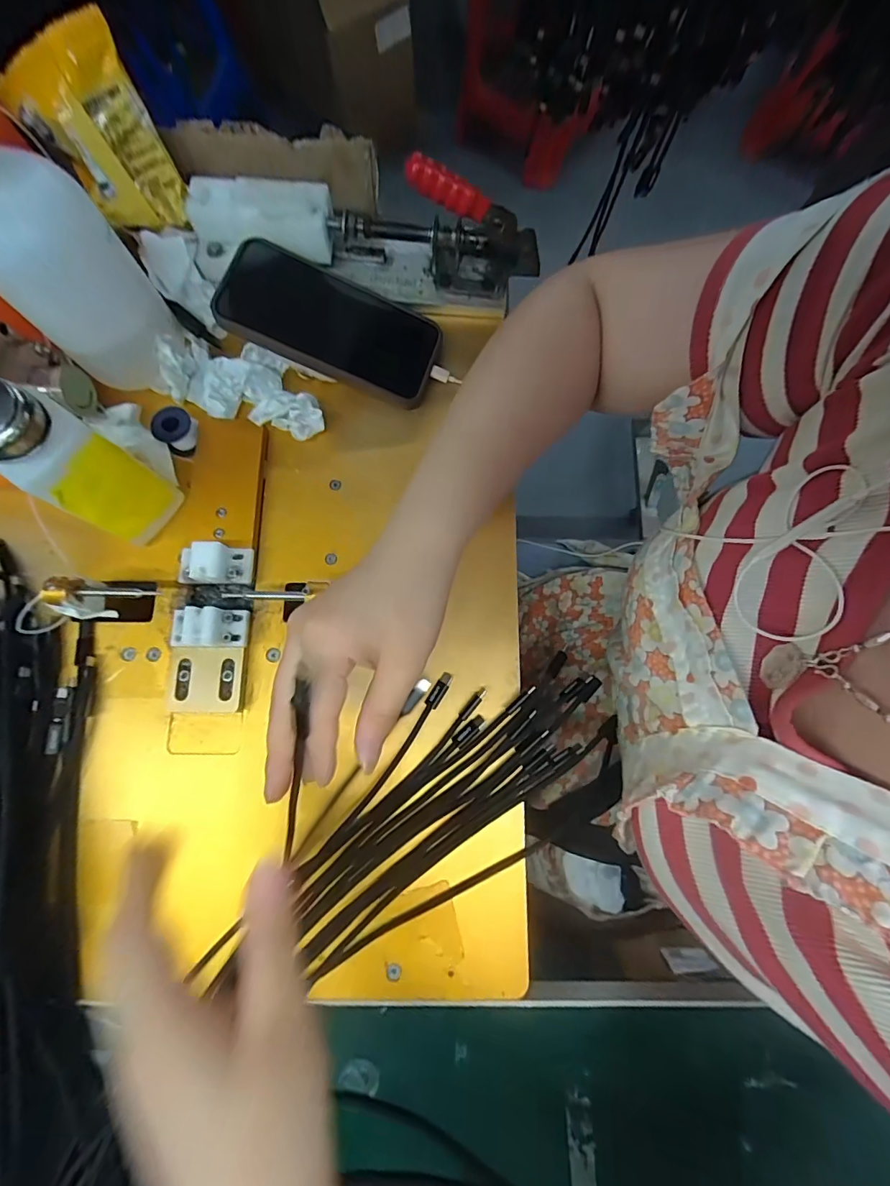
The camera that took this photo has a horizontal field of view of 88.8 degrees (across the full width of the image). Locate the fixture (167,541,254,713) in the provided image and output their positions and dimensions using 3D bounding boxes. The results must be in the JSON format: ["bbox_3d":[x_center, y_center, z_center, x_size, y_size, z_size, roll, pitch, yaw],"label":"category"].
[{"bbox_3d":[-0.165,0.024,0.317,0.050,0.027,0.114,0,77,2],"label":"fixture"}]

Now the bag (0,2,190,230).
[{"bbox_3d":[-0.253,-0.328,0.331,0.085,0.106,0.022,-17,54,0],"label":"bag"}]

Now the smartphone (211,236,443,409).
[{"bbox_3d":[-0.086,-0.208,0.352,0.161,0.017,0.079,19,76,-12],"label":"smartphone"}]

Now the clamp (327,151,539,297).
[{"bbox_3d":[-0.006,-0.277,0.343,0.156,0.076,0.037,5,77,3],"label":"clamp"}]

